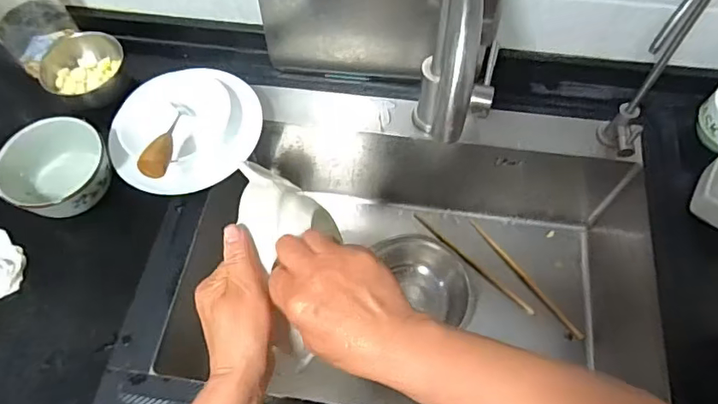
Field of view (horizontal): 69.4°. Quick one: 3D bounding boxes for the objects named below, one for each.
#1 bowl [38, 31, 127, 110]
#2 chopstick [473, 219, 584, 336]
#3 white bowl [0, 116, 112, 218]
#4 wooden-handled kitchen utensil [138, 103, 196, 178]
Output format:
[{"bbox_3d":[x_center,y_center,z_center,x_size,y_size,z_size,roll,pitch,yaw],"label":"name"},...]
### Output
[{"bbox_3d":[-0.373,-0.176,0.699,0.099,0.059,0.088,-2,61,0],"label":"bowl"},{"bbox_3d":[0.249,0.111,0.780,0.015,0.012,0.228,-33,65,-15],"label":"chopstick"},{"bbox_3d":[-0.364,-0.029,0.634,0.116,0.082,0.116,-1,61,1],"label":"white bowl"},{"bbox_3d":[-0.233,-0.078,0.631,0.031,0.026,0.131,-1,40,1],"label":"wooden-handled kitchen utensil"}]

